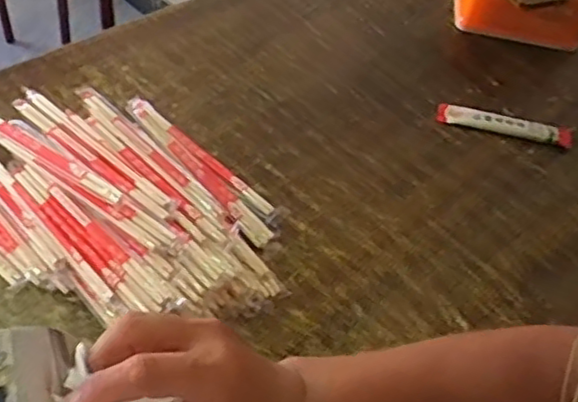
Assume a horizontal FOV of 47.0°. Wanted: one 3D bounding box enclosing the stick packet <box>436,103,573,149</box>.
[{"bbox_3d":[0.235,-0.085,0.726,0.144,0.014,0.022,16,49,4],"label":"stick packet"}]

